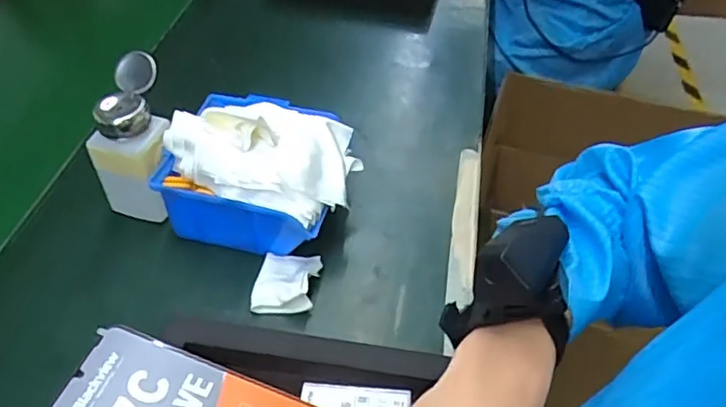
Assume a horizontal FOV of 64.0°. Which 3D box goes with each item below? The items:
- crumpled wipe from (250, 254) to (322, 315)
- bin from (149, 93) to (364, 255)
[{"bbox_3d":[-0.060,0.057,0.452,0.047,0.031,0.056,5,46,7],"label":"crumpled wipe"},{"bbox_3d":[-0.080,-0.033,0.481,0.141,0.111,0.117,9,47,11],"label":"bin"}]

